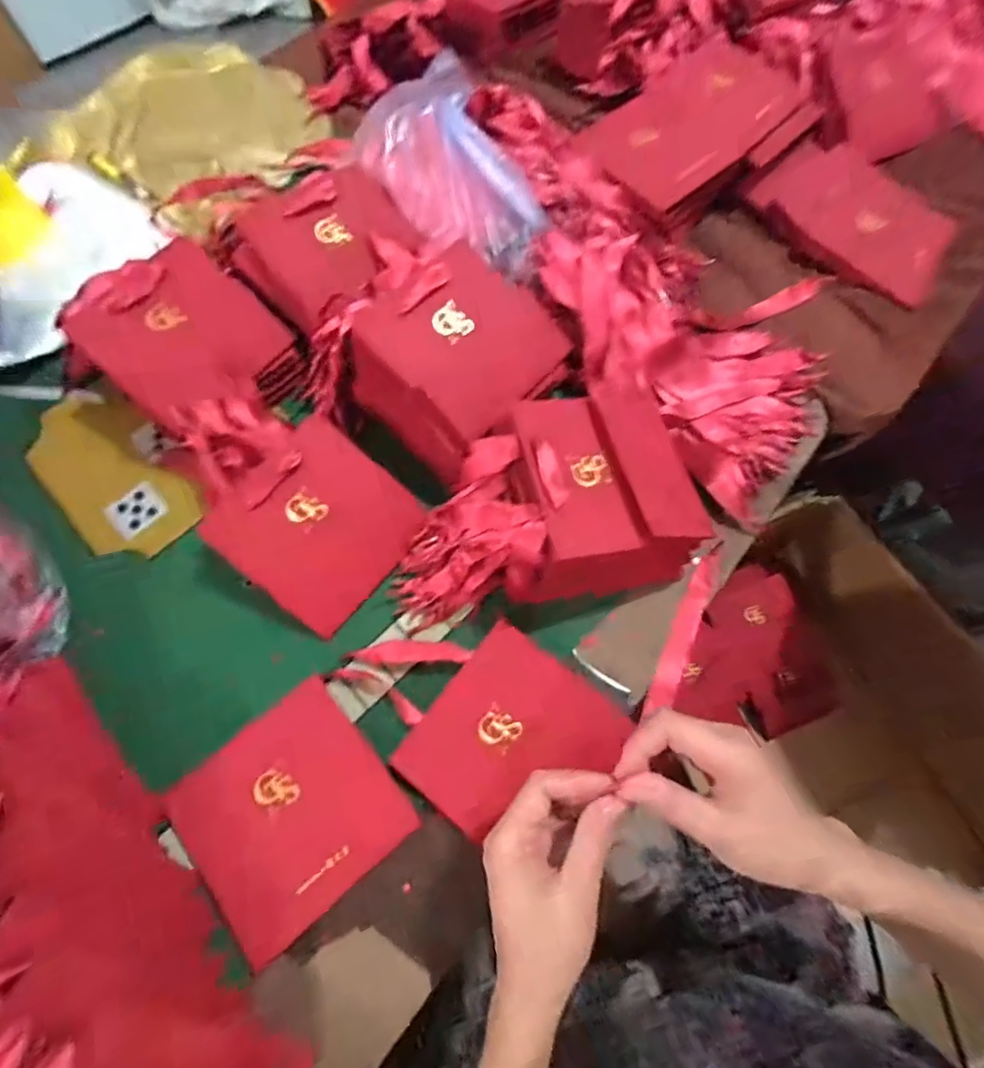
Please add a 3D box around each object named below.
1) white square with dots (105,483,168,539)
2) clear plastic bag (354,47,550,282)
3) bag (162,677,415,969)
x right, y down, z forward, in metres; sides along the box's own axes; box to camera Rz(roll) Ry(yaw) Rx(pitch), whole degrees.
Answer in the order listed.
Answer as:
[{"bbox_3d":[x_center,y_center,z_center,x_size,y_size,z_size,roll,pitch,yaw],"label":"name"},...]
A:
[{"bbox_3d":[-0.339,-0.023,0.520,0.039,0.004,0.047,44,64,1],"label":"white square with dots"},{"bbox_3d":[-0.045,-0.361,0.544,0.128,0.059,0.261,-24,69,-9],"label":"clear plastic bag"},{"bbox_3d":[-0.150,0.206,0.403,0.142,0.016,0.135,-38,72,-14],"label":"bag"}]

